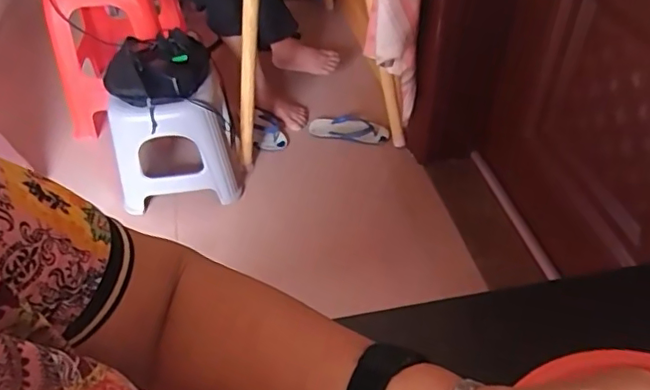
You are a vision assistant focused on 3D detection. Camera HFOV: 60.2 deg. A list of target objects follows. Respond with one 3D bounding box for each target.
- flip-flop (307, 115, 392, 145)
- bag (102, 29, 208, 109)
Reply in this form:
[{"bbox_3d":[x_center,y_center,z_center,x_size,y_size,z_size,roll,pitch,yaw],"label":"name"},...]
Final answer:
[{"bbox_3d":[0.076,-0.202,1.749,0.251,0.042,0.104,7,46,9],"label":"flip-flop"},{"bbox_3d":[-0.405,-0.316,1.356,0.231,0.098,0.219,-8,46,-6],"label":"bag"}]

